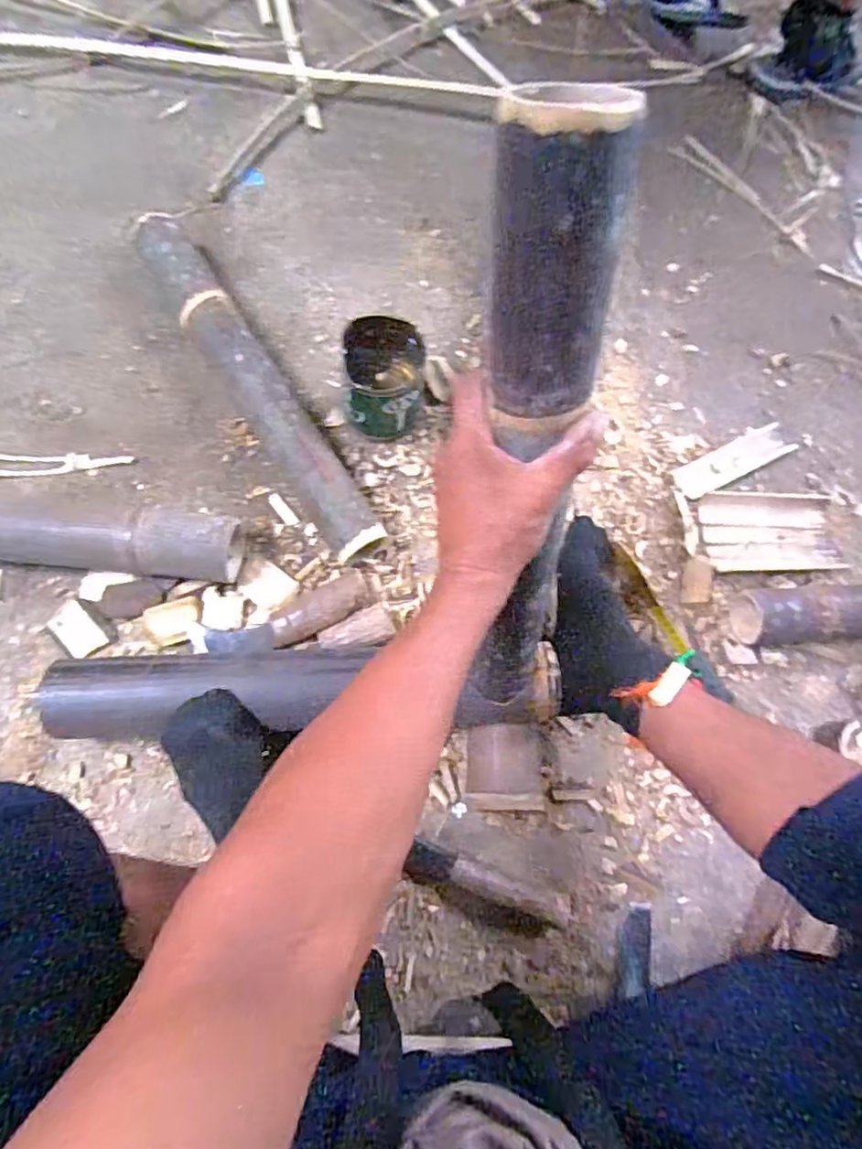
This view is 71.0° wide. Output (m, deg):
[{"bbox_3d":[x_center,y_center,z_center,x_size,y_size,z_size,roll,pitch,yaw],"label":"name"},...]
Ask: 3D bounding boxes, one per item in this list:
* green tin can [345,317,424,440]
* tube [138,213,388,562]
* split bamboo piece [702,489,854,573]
[{"bbox_3d":[-0.051,-0.228,0.711,0.089,0.123,0.090,2,75,-7],"label":"green tin can"},{"bbox_3d":[-0.212,-0.234,0.717,0.070,0.071,0.476,-32,82,-13],"label":"tube"},{"bbox_3d":[0.452,-0.059,0.804,0.194,0.023,0.107,-1,76,-7],"label":"split bamboo piece"}]

